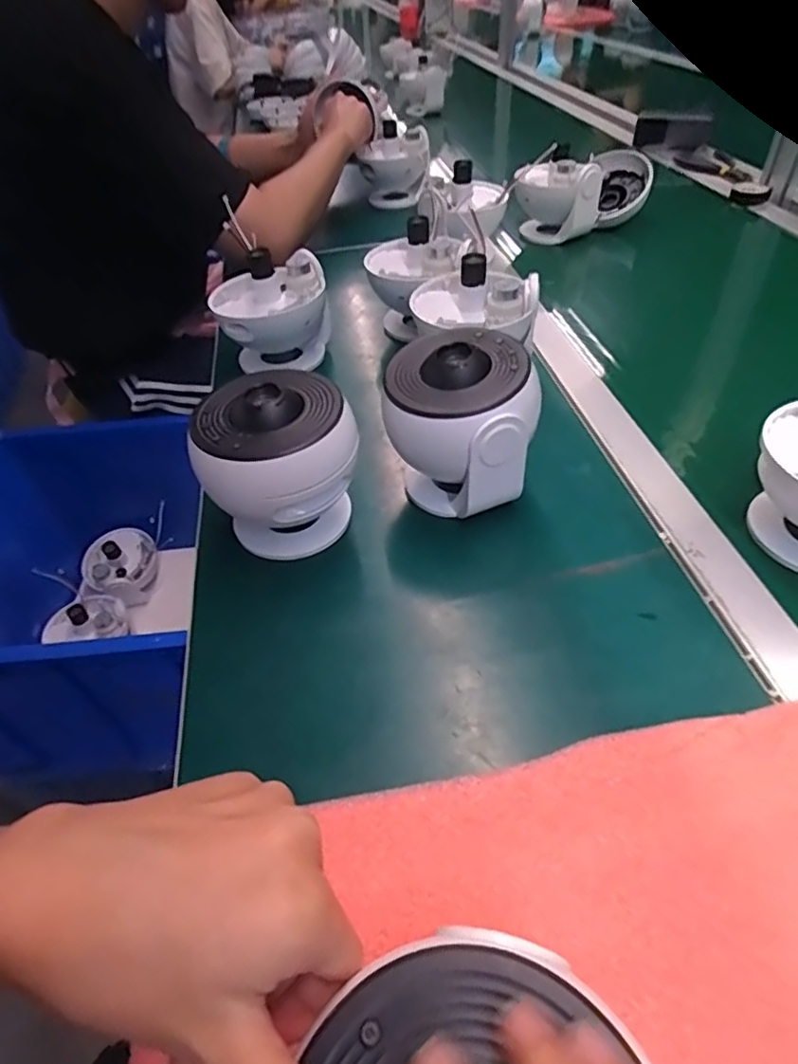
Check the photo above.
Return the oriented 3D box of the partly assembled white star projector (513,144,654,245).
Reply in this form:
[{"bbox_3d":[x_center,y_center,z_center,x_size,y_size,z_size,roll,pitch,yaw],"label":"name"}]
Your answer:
[{"bbox_3d":[0.258,-0.474,0.848,0.191,0.108,0.096,-26,49,-18],"label":"partly assembled white star projector"}]

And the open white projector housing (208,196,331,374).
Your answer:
[{"bbox_3d":[-0.135,-0.233,0.635,0.119,0.118,0.117,-10,46,-5],"label":"open white projector housing"}]

